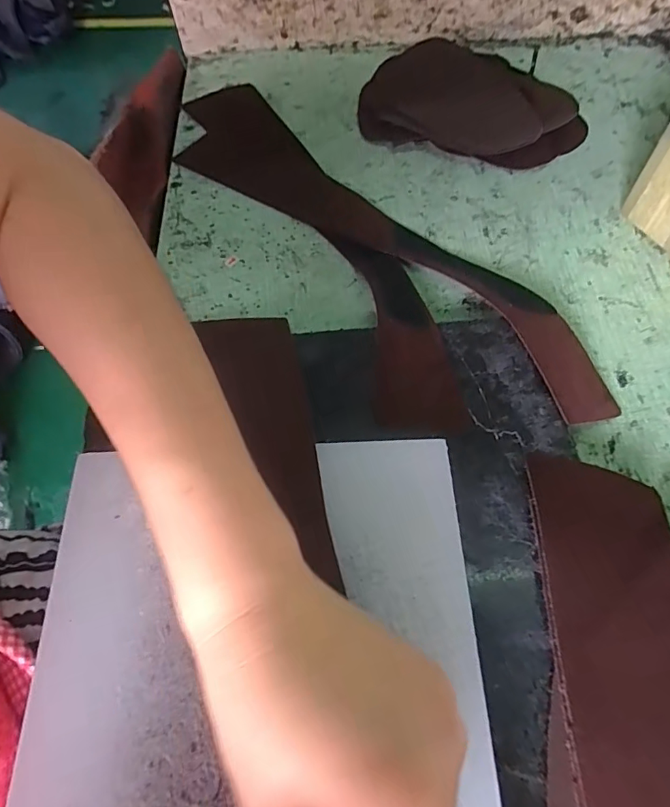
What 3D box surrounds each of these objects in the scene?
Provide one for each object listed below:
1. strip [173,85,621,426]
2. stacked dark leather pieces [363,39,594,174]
[{"bbox_3d":[0.020,-0.145,0.380,0.094,0.024,0.455,-40,70,-17],"label":"strip"},{"bbox_3d":[0.130,-0.288,0.455,0.197,0.031,0.147,15,63,5],"label":"stacked dark leather pieces"}]

